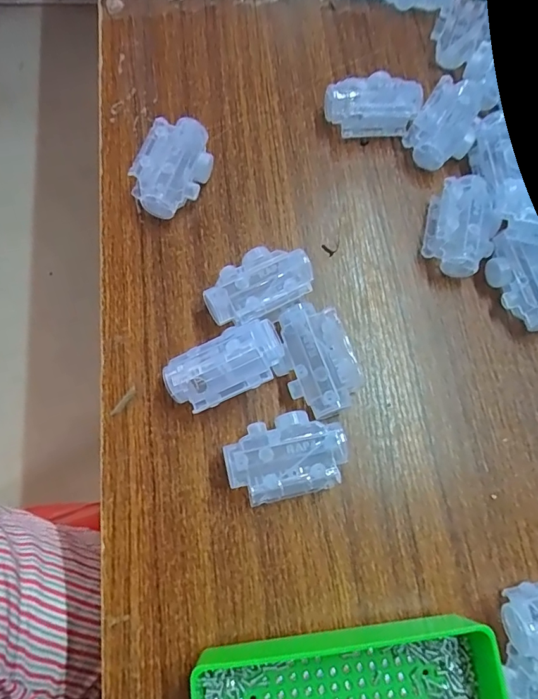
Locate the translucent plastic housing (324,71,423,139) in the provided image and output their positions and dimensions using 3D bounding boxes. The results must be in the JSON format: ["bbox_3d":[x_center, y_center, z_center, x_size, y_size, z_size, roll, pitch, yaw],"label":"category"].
[{"bbox_3d":[0.079,-0.186,0.355,0.072,0.026,0.038,-5,73,-5],"label":"translucent plastic housing"}]

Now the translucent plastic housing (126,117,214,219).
[{"bbox_3d":[-0.064,-0.126,0.320,0.040,0.033,0.069,25,73,5],"label":"translucent plastic housing"}]

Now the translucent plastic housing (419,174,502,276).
[{"bbox_3d":[0.133,-0.086,0.322,0.042,0.025,0.064,13,72,1],"label":"translucent plastic housing"}]

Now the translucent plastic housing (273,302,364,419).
[{"bbox_3d":[0.029,0.008,0.290,0.044,0.028,0.067,-21,75,-9],"label":"translucent plastic housing"}]

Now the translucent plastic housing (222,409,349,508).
[{"bbox_3d":[0.011,0.062,0.272,0.069,0.028,0.045,-11,74,-6],"label":"translucent plastic housing"}]

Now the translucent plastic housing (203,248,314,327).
[{"bbox_3d":[-0.006,-0.040,0.301,0.071,0.027,0.043,-25,76,-10],"label":"translucent plastic housing"}]

